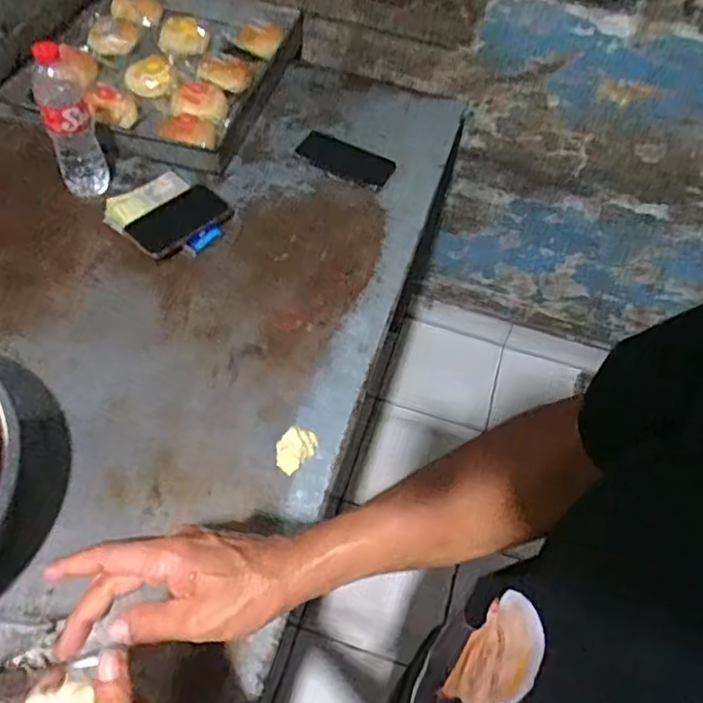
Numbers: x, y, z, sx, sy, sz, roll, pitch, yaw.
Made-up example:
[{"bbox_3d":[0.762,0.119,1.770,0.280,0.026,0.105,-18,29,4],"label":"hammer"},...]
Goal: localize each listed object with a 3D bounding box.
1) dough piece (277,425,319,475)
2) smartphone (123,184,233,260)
[{"bbox_3d":[-0.066,0.115,0.738,0.037,0.019,0.058,35,59,18],"label":"dough piece"},{"bbox_3d":[-0.253,-0.194,0.923,0.084,0.014,0.142,35,59,18],"label":"smartphone"}]

